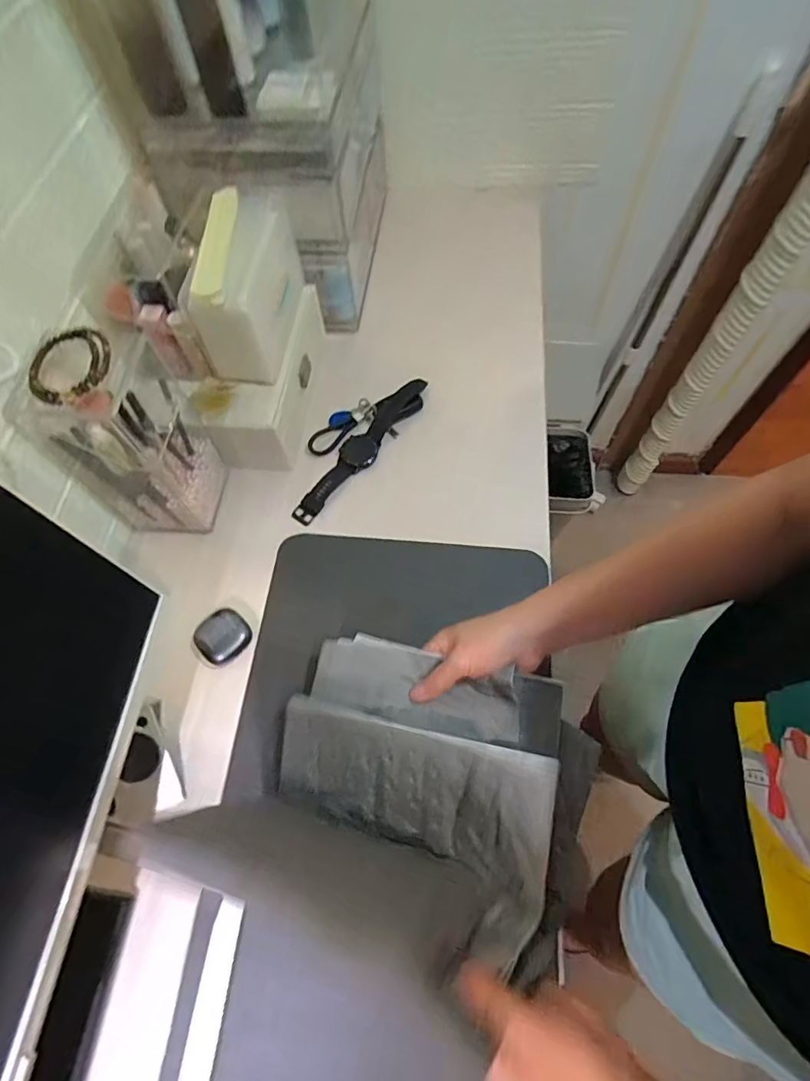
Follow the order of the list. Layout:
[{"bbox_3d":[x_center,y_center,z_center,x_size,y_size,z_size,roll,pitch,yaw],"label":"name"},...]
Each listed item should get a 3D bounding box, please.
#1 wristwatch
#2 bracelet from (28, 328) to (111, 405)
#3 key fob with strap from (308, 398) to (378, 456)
[{"bbox_3d":[-0.052,-0.116,0.620,0.036,0.019,0.240,31,69,17],"label":"wristwatch"},{"bbox_3d":[-0.273,-0.144,0.414,0.060,0.010,0.071,35,70,18],"label":"bracelet"},{"bbox_3d":[-0.081,-0.142,0.627,0.094,0.013,0.039,-42,69,-16],"label":"key fob with strap"}]

